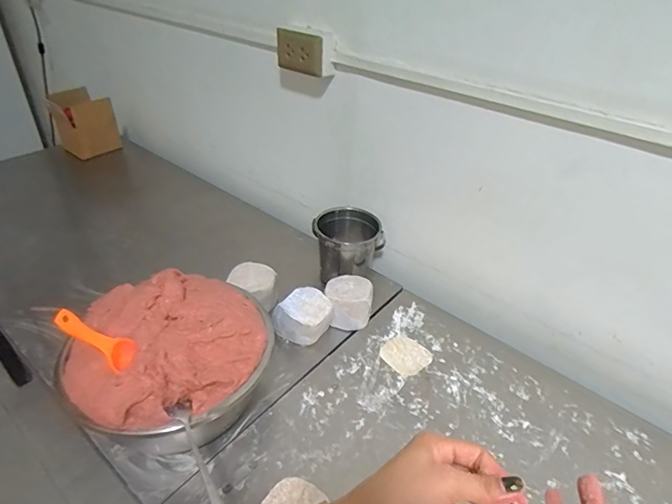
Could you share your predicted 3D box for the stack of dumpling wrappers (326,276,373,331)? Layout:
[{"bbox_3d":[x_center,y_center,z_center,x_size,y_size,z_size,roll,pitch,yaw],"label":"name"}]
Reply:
[{"bbox_3d":[0.025,0.099,0.855,0.085,0.073,0.092,6,37,4],"label":"stack of dumpling wrappers"}]

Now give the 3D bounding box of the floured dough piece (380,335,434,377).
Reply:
[{"bbox_3d":[0.125,0.185,0.794,0.077,0.004,0.077,32,46,33],"label":"floured dough piece"}]

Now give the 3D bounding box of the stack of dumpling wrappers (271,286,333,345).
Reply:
[{"bbox_3d":[-0.058,0.126,0.808,0.082,0.080,0.094,29,45,31],"label":"stack of dumpling wrappers"}]

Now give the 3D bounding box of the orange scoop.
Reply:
[{"bbox_3d":[-0.282,0.103,0.517,0.031,0.106,0.028,-32,41,3],"label":"orange scoop"}]

